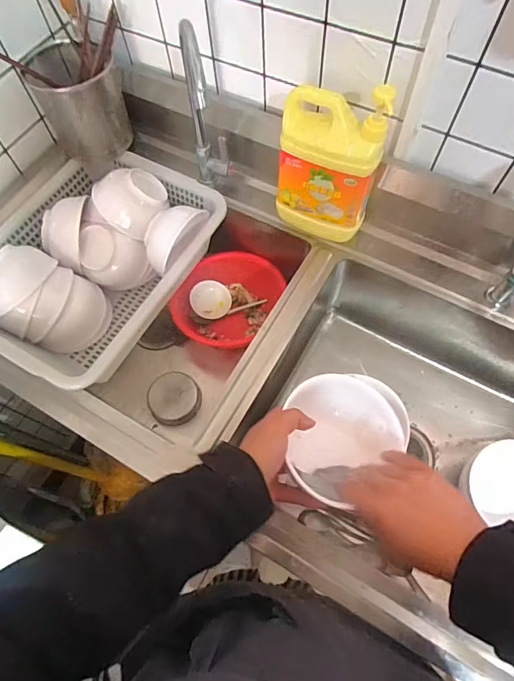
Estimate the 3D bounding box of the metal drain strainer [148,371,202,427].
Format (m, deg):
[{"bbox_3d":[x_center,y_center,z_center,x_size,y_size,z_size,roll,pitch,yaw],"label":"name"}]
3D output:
[{"bbox_3d":[-0.155,0.110,0.799,0.092,0.039,0.097,-1,65,2],"label":"metal drain strainer"}]

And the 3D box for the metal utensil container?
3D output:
[{"bbox_3d":[-0.330,-0.449,0.799,0.148,0.147,0.154,-24,66,-9],"label":"metal utensil container"}]

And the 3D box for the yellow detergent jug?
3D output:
[{"bbox_3d":[0.103,-0.256,0.631,0.147,0.218,0.067,23,68,13],"label":"yellow detergent jug"}]

